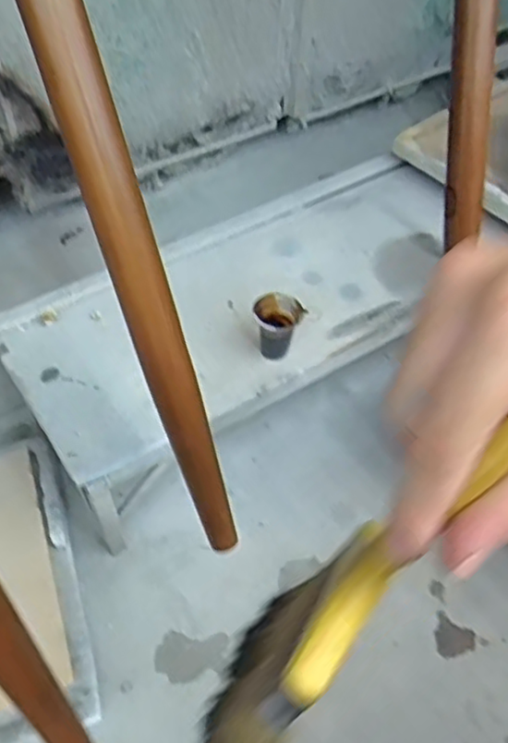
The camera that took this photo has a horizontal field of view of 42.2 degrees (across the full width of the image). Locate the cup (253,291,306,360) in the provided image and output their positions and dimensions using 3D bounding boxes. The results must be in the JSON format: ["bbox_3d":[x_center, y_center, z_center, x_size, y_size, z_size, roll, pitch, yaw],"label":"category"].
[{"bbox_3d":[0.053,-0.098,1.532,0.115,0.142,0.095,7,50,2],"label":"cup"}]

